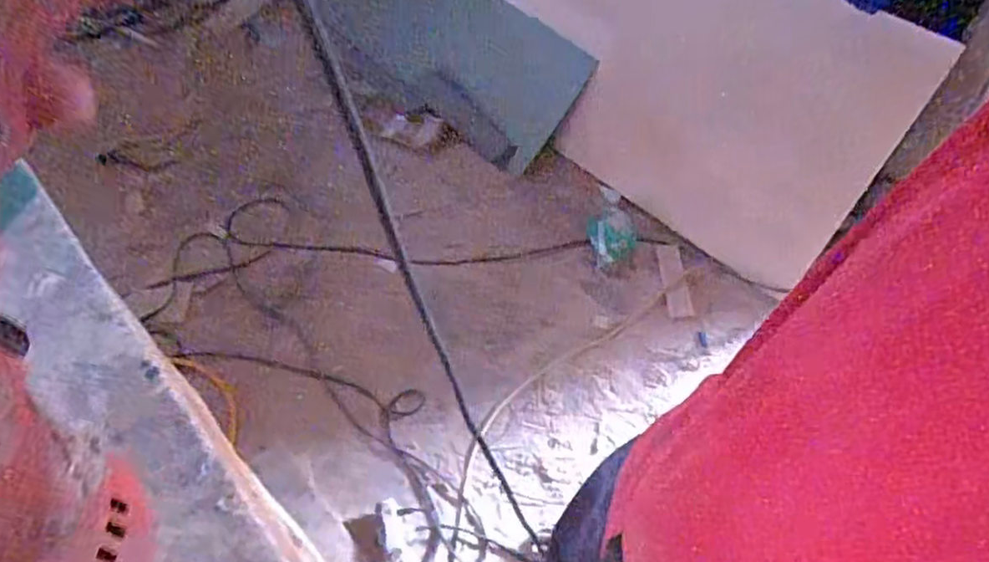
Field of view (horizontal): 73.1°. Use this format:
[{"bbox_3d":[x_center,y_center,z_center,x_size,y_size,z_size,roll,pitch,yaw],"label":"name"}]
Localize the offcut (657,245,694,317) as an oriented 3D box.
[{"bbox_3d":[0.432,0.000,1.605,0.055,0.009,0.174,-14,93,11],"label":"offcut"}]

